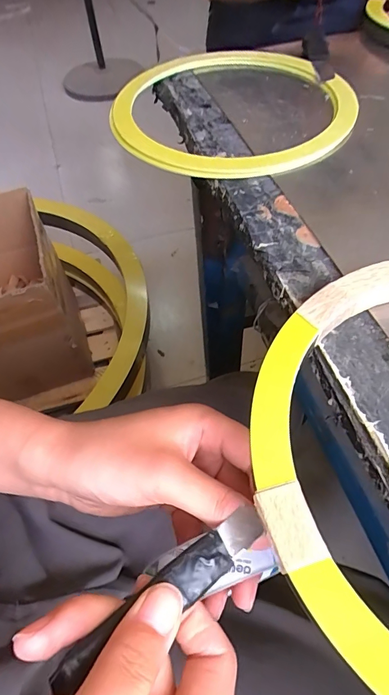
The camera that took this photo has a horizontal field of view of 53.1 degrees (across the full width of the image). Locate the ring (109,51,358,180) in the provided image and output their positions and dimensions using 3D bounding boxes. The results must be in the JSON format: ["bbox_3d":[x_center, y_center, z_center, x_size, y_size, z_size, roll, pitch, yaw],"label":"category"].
[{"bbox_3d":[0.034,-0.225,0.360,0.217,0.016,0.206,9,57,9],"label":"ring"}]

